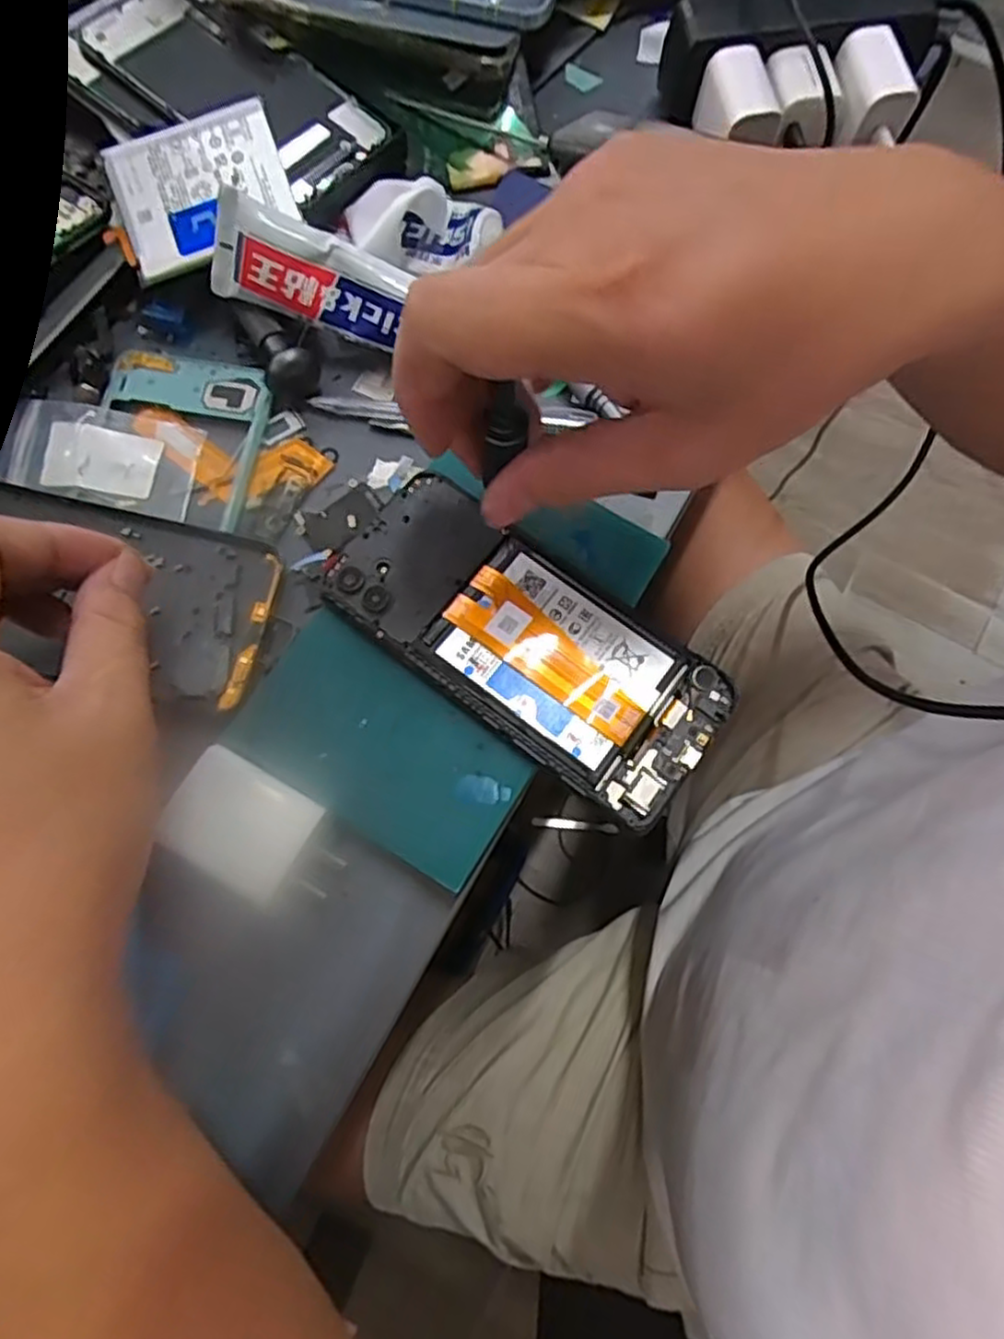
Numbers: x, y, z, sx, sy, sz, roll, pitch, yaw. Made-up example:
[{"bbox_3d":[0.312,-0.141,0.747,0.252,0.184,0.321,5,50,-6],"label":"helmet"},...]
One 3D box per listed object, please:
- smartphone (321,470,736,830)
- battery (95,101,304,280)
[{"bbox_3d":[0.009,-0.012,0.286,0.158,0.007,0.069,36,75,9],"label":"smartphone"},{"bbox_3d":[-0.134,-0.215,0.327,0.074,0.005,0.064,-19,85,-3],"label":"battery"}]

